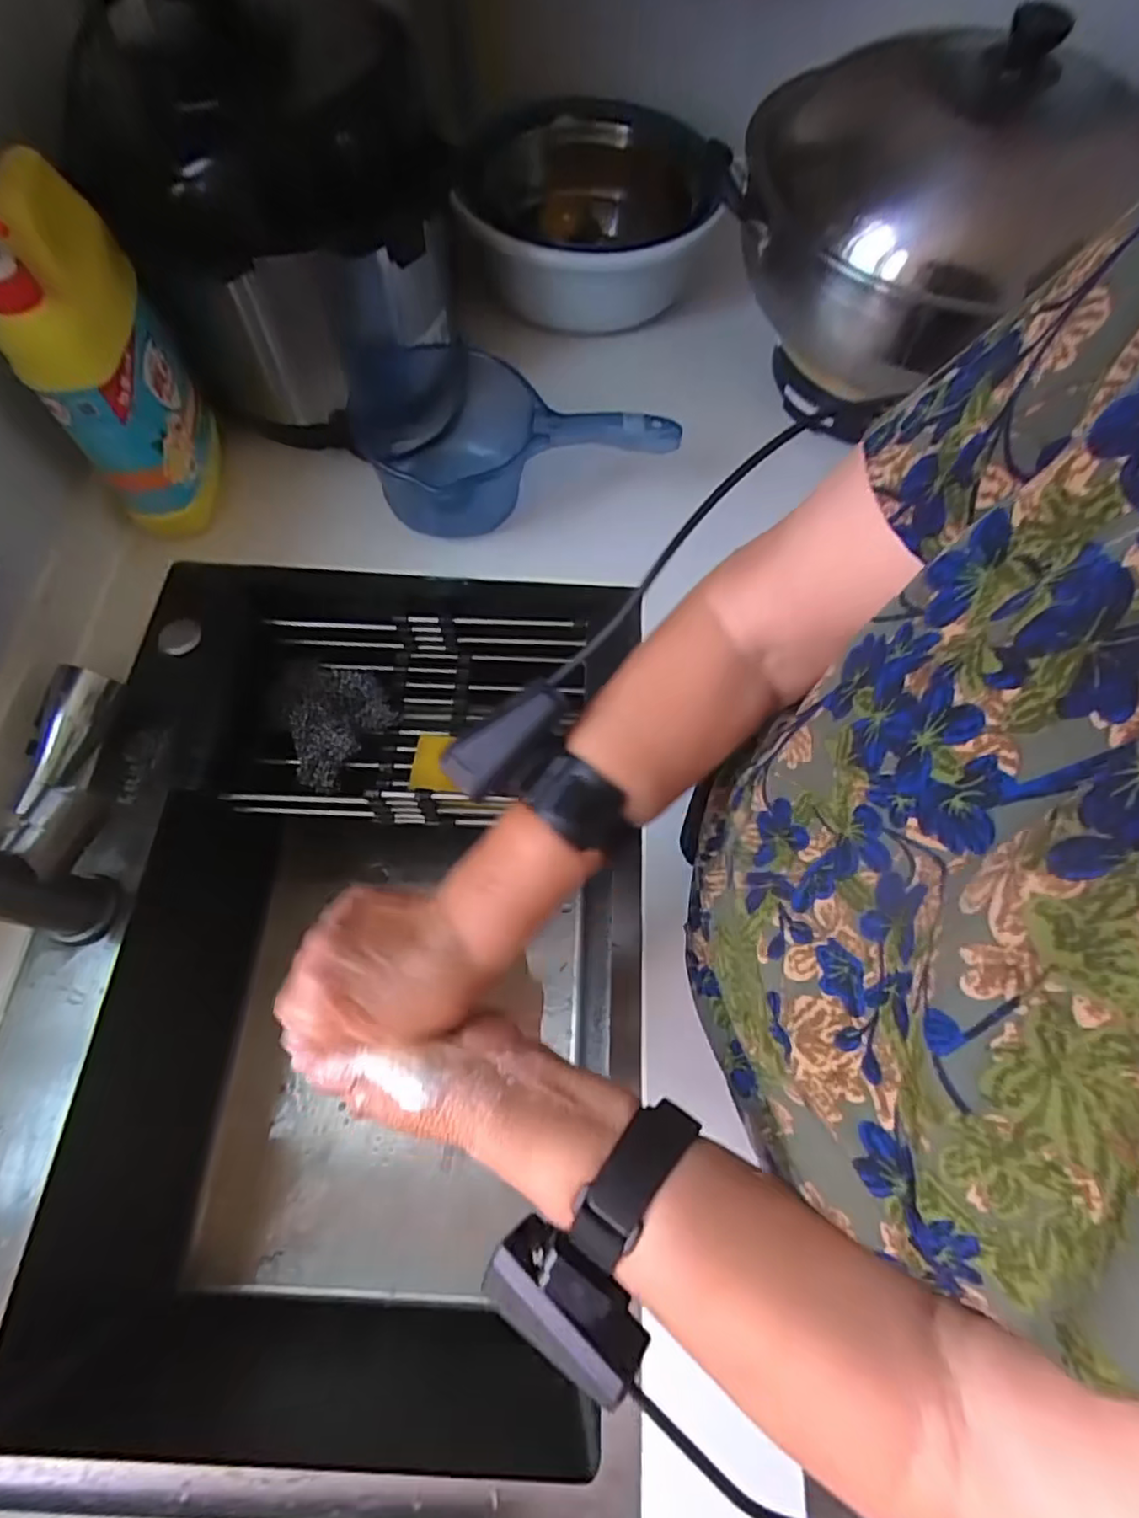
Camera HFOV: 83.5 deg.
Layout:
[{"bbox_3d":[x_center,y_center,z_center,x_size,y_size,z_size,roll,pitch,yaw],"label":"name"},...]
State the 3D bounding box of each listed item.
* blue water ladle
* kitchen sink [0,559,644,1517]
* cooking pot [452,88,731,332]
[{"bbox_3d":[-0.060,-0.298,0.602,0.270,0.107,0.125,-11,67,-6],"label":"blue water ladle"},{"bbox_3d":[-0.187,0.161,0.562,0.418,0.220,0.637,6,66,1],"label":"kitchen sink"},{"bbox_3d":[0.017,-0.570,0.680,0.250,0.118,0.238,1,66,-1],"label":"cooking pot"}]

